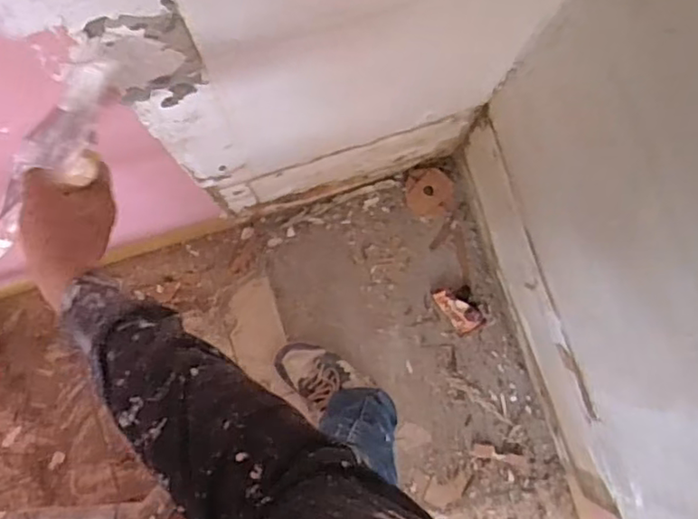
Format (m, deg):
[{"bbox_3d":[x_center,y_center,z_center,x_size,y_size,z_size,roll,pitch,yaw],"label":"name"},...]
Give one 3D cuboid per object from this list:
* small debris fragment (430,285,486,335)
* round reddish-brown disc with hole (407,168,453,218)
[{"bbox_3d":[0.233,0.101,1.331,0.073,0.028,0.107,-26,85,-7],"label":"small debris fragment"},{"bbox_3d":[0.175,-0.145,1.375,0.101,0.015,0.101,0,83,-4],"label":"round reddish-brown disc with hole"}]

